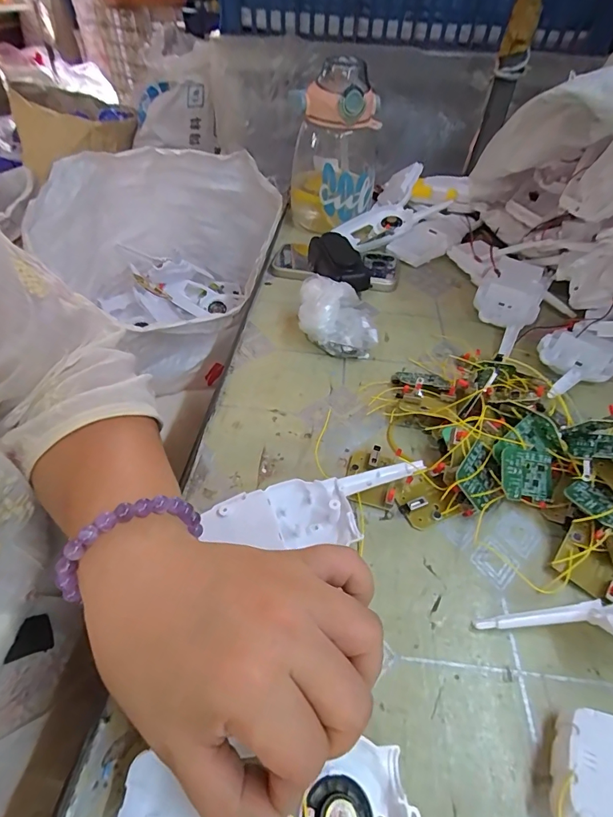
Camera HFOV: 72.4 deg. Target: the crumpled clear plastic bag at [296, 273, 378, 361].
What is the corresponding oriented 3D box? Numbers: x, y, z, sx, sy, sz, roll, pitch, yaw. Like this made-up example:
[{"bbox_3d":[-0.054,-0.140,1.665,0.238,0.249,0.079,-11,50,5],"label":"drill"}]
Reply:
[{"bbox_3d":[0.029,-0.084,0.393,0.072,0.053,0.057,5,45,1],"label":"crumpled clear plastic bag"}]

